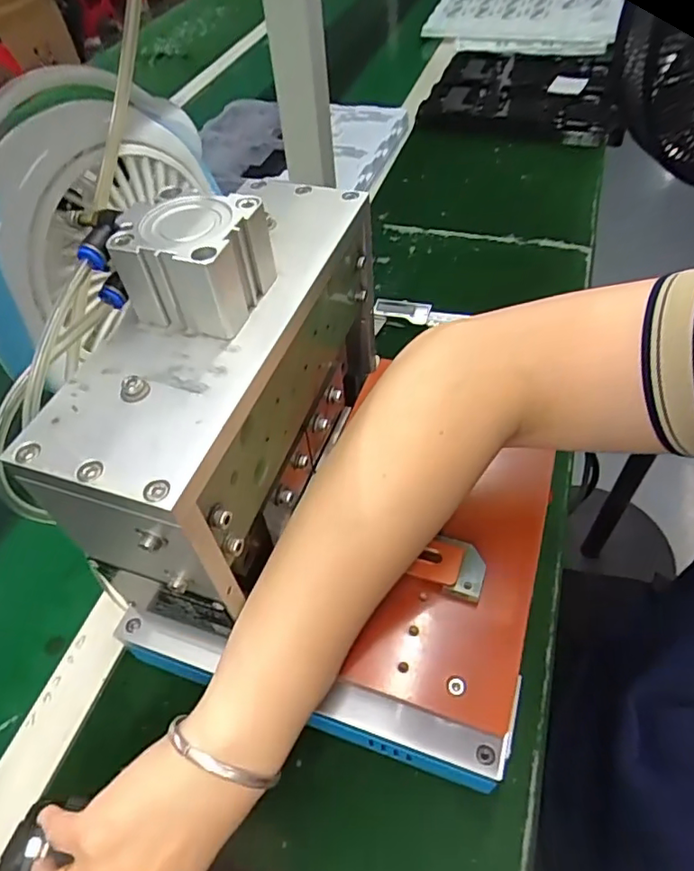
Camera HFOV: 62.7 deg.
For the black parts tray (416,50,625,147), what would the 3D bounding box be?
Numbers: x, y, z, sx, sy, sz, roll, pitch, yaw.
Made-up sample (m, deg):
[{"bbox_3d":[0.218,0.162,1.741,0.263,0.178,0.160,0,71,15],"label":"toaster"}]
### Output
[{"bbox_3d":[0.304,-0.612,1.017,0.328,0.053,0.356,5,51,9],"label":"black parts tray"}]

